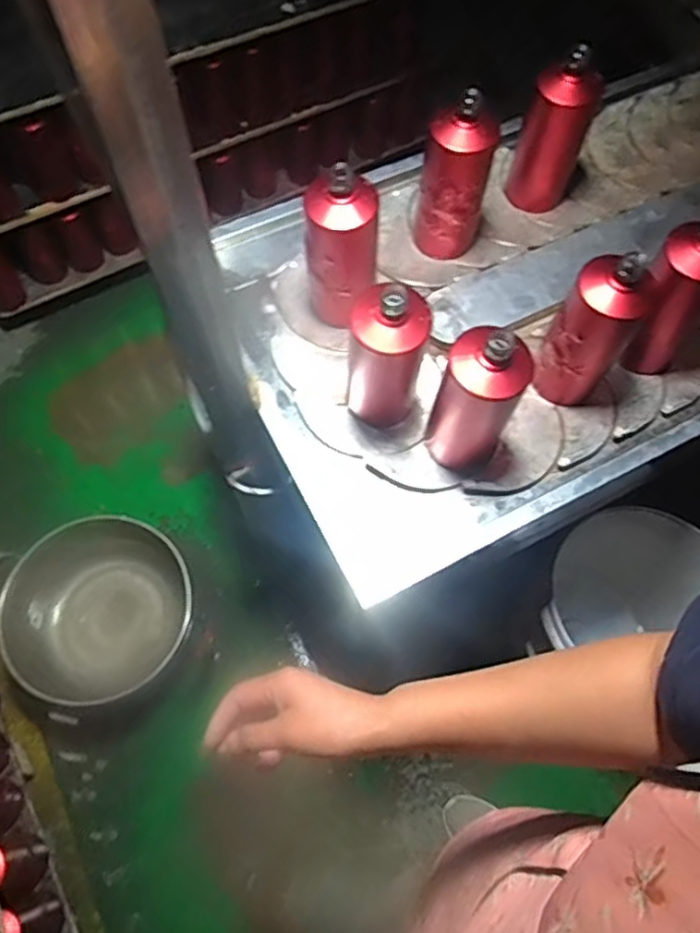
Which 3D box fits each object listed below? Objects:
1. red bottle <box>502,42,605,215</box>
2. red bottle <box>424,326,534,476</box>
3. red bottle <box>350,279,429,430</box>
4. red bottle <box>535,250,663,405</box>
[{"bbox_3d":[0.269,-0.442,0.916,0.085,0.210,0.078,21,63,8],"label":"red bottle"},{"bbox_3d":[0.130,-0.072,0.720,0.076,0.177,0.071,17,63,6],"label":"red bottle"},{"bbox_3d":[0.039,-0.120,0.741,0.075,0.188,0.074,7,62,1],"label":"red bottle"},{"bbox_3d":[0.266,-0.149,0.768,0.077,0.184,0.074,1,62,-2],"label":"red bottle"}]

